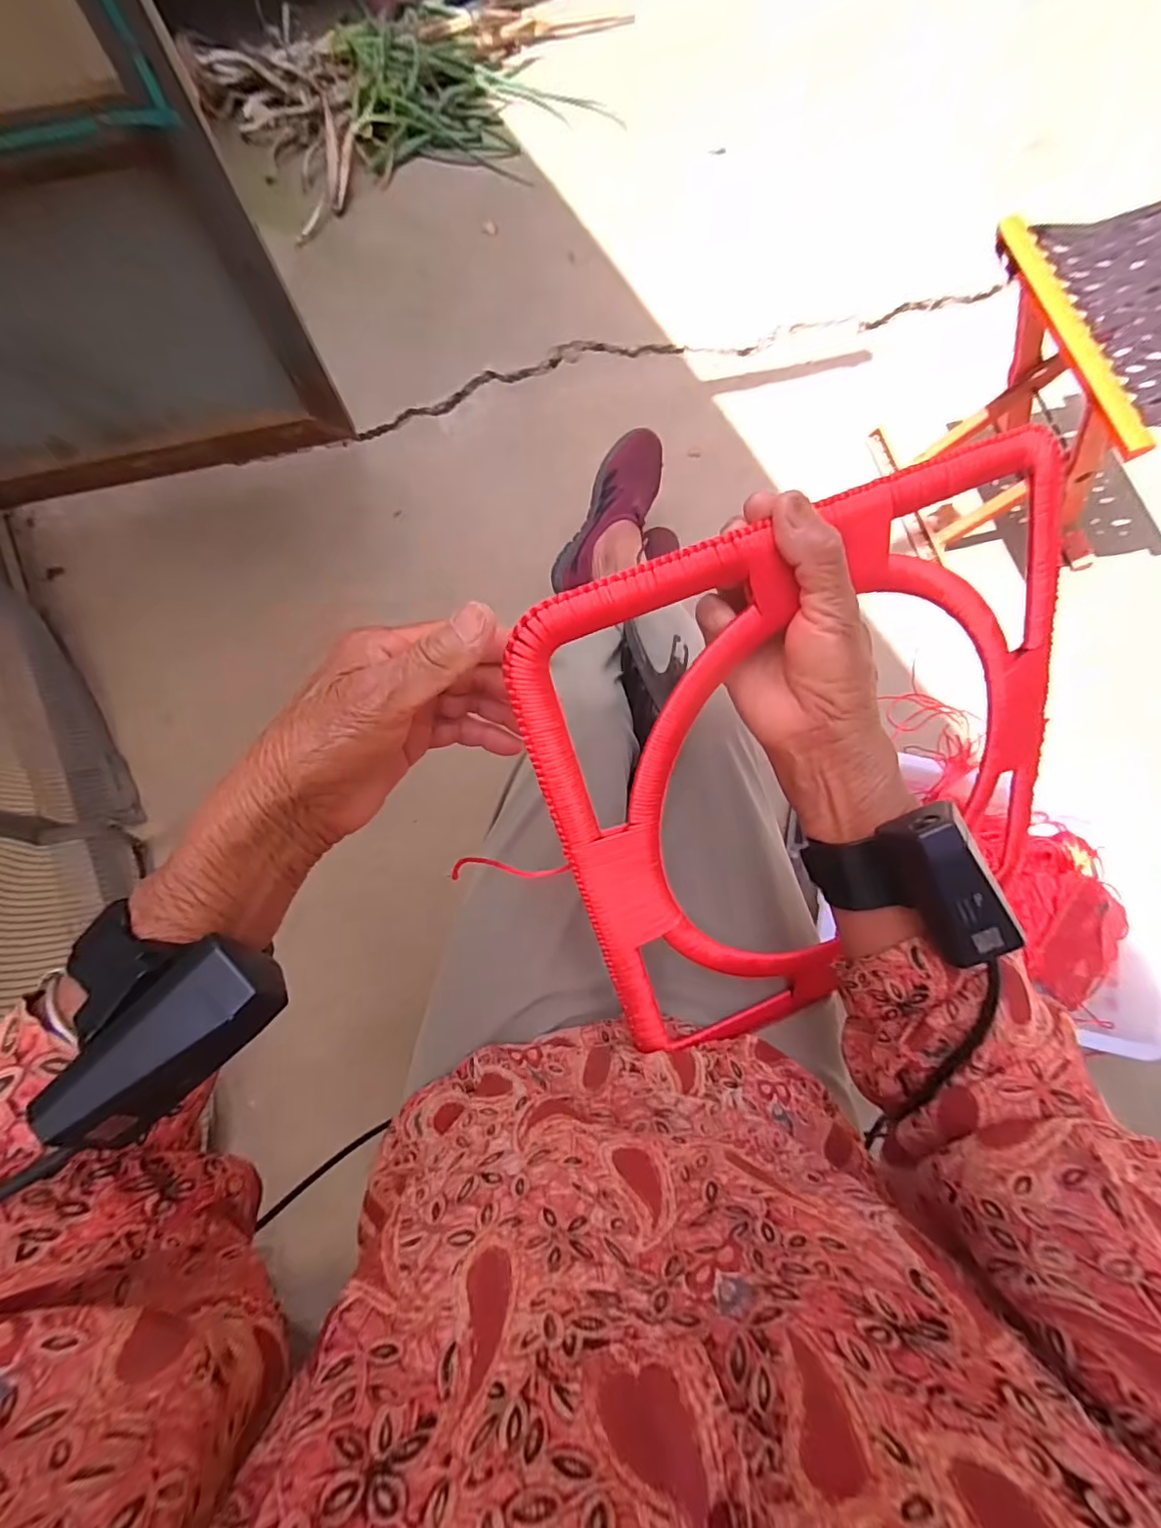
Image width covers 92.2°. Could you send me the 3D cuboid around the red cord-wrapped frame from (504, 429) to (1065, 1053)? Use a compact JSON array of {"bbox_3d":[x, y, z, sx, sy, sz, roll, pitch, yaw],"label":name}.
[{"bbox_3d":[0.156,0.013,0.343,0.336,0.018,0.325,-22,116,-8],"label":"red cord-wrapped frame"}]

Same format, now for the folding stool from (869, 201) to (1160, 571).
[{"bbox_3d":[0.660,-0.474,0.778,0.262,0.337,0.315,-14,77,-2],"label":"folding stool"}]

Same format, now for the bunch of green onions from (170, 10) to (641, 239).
[{"bbox_3d":[-0.292,-1.309,1.094,0.870,0.067,0.445,-20,78,-3],"label":"bunch of green onions"}]

